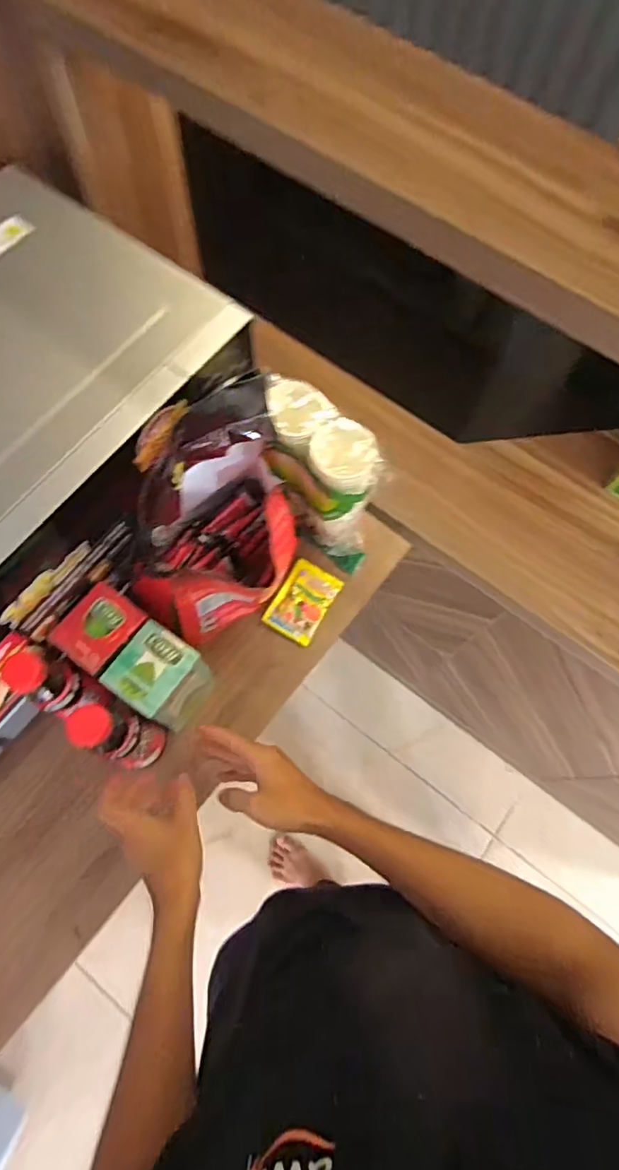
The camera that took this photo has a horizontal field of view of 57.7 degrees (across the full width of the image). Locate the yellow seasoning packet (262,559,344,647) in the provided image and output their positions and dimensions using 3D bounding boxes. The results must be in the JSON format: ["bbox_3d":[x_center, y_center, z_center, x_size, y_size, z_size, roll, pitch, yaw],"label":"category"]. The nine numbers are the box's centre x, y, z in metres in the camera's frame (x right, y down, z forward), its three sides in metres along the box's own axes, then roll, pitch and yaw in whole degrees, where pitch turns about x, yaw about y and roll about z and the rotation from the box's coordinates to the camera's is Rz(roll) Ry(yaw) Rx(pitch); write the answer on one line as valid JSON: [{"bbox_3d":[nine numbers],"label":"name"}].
[{"bbox_3d":[-0.008,0.022,0.738,0.068,0.013,0.102,30,72,8],"label":"yellow seasoning packet"}]

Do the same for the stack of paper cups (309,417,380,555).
[{"bbox_3d":[0.037,-0.109,0.692,0.083,0.202,0.074,6,70,0],"label":"stack of paper cups"}]

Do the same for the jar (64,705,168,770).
[{"bbox_3d":[-0.192,0.161,0.580,0.045,0.183,0.046,1,70,-2],"label":"jar"}]

